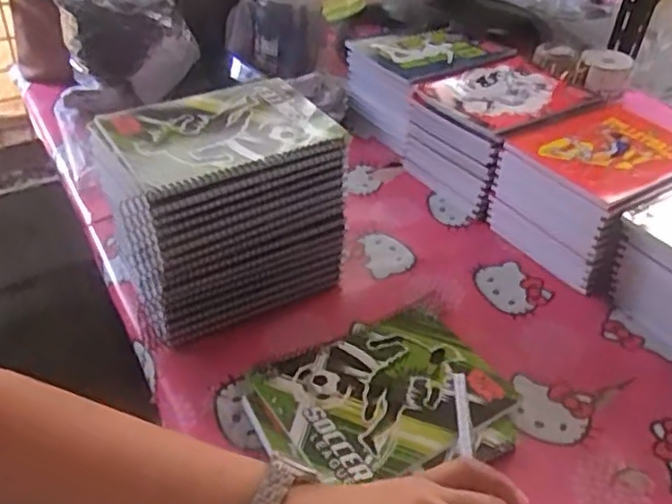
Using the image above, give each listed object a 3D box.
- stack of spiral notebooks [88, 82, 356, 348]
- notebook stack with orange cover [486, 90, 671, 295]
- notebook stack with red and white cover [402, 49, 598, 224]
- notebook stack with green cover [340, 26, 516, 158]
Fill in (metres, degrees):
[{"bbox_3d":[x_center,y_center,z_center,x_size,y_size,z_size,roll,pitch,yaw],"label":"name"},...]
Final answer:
[{"bbox_3d":[-0.121,-0.042,0.690,0.219,0.177,0.155,-23,46,-27],"label":"stack of spiral notebooks"},{"bbox_3d":[0.307,-0.067,0.806,0.200,0.132,0.168,-24,46,-28],"label":"notebook stack with orange cover"},{"bbox_3d":[0.207,-0.156,0.910,0.203,0.126,0.169,-27,48,-31],"label":"notebook stack with red and white cover"},{"bbox_3d":[0.136,-0.249,1.011,0.195,0.110,0.161,-18,43,-23],"label":"notebook stack with green cover"}]

